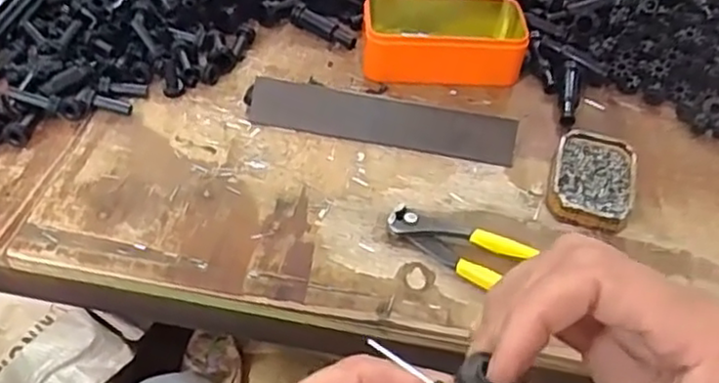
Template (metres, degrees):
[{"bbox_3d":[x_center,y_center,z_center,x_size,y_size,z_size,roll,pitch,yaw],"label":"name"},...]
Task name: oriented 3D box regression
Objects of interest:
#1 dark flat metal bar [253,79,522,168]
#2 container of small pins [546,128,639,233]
[{"bbox_3d":[0.018,-0.058,0.564,0.217,0.007,0.038,10,92,6],"label":"dark flat metal bar"},{"bbox_3d":[0.181,-0.007,0.530,0.061,0.023,0.090,16,48,8],"label":"container of small pins"}]

